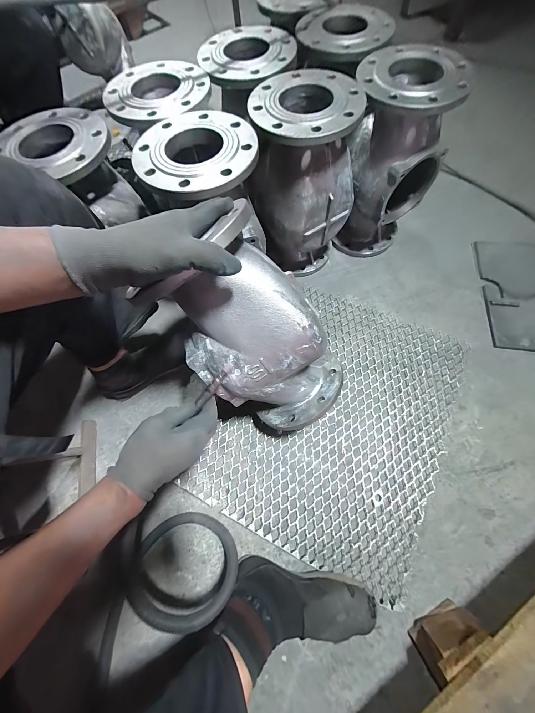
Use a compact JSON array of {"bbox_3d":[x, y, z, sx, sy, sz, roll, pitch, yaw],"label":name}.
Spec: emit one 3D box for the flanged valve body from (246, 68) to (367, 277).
[{"bbox_3d":[0.085,-0.398,0.625,0.197,0.366,0.202,-1,69,3],"label":"flanged valve body"}]

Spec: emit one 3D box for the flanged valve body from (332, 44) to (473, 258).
[{"bbox_3d":[0.292,-0.460,0.637,0.223,0.373,0.206,29,73,13],"label":"flanged valve body"}]

